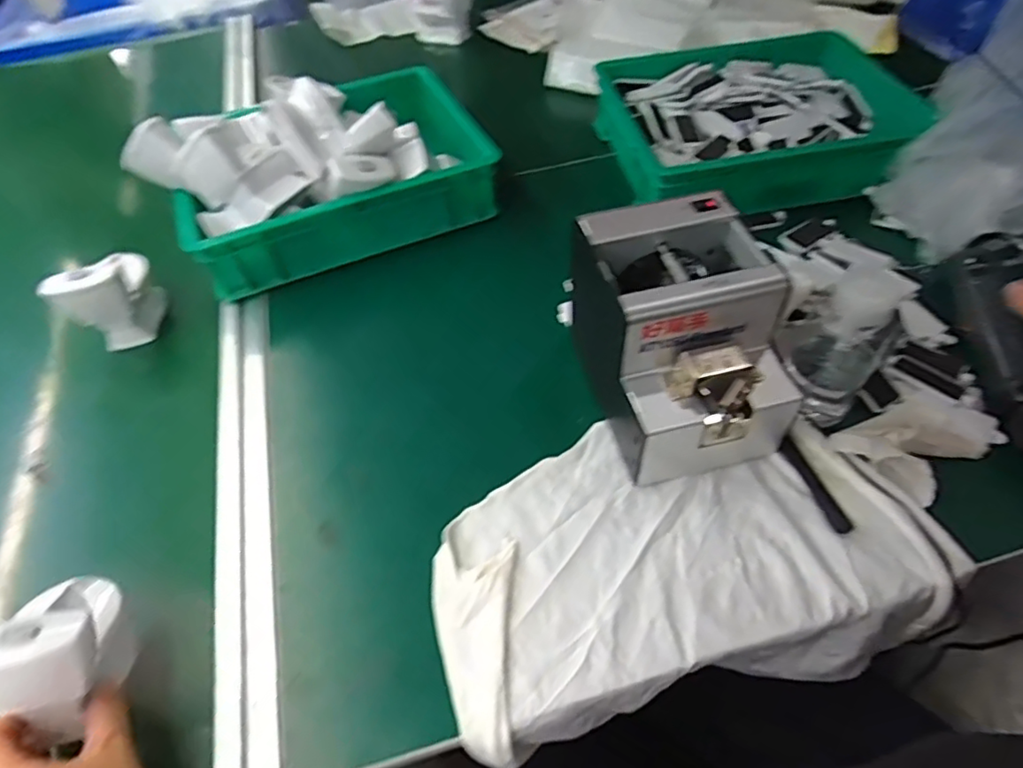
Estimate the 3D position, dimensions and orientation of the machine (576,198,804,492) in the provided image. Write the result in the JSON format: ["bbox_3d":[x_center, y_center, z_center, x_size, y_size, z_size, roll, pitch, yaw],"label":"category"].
[{"bbox_3d":[0.135,-0.034,0.497,0.131,0.148,0.180,-12,52,-5],"label":"machine"}]

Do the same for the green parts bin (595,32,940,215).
[{"bbox_3d":[0.292,-0.323,0.750,0.336,0.069,0.254,-11,52,-5],"label":"green parts bin"}]

